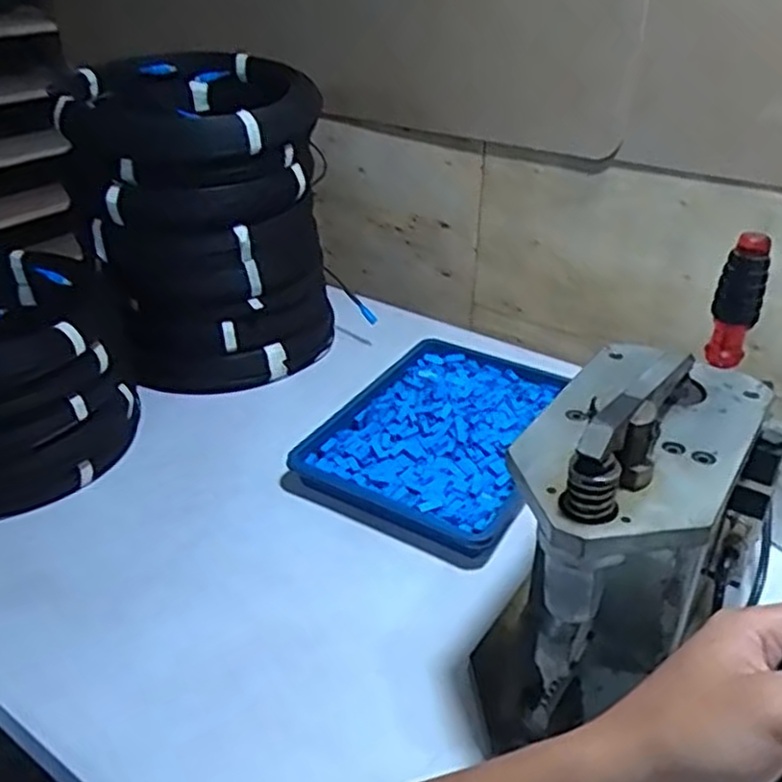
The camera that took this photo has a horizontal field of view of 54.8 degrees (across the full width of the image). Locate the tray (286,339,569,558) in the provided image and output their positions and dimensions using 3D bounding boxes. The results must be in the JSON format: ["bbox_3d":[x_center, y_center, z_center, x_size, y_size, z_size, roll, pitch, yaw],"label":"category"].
[{"bbox_3d":[0.070,0.048,0.875,0.234,0.042,0.316,19,36,27],"label":"tray"}]

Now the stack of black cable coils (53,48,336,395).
[{"bbox_3d":[-0.229,-0.214,0.966,0.276,0.348,0.269,-6,33,-11],"label":"stack of black cable coils"}]

